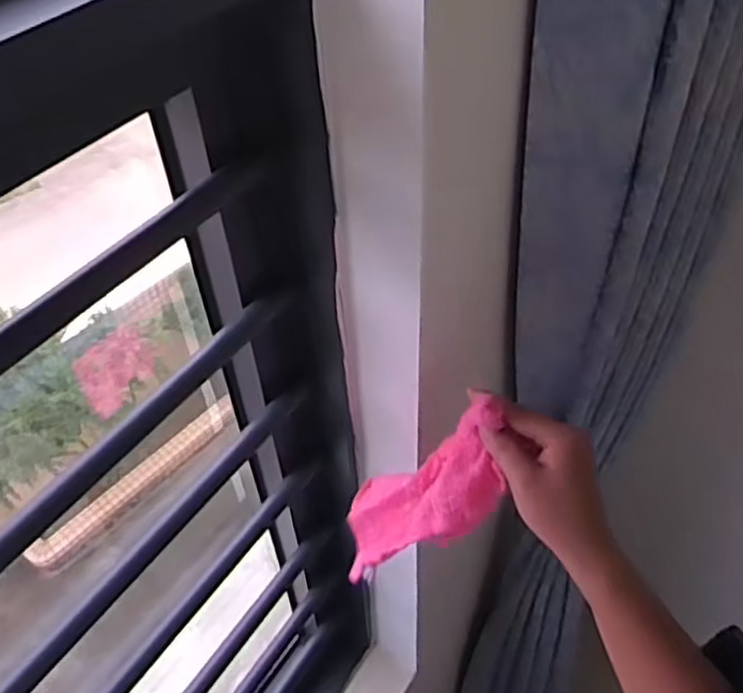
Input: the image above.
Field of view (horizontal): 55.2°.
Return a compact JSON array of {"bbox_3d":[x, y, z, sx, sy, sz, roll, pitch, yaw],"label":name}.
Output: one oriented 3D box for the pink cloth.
[{"bbox_3d":[0.045,0.130,0.597,0.052,0.214,0.079,30,45,-20],"label":"pink cloth"}]

